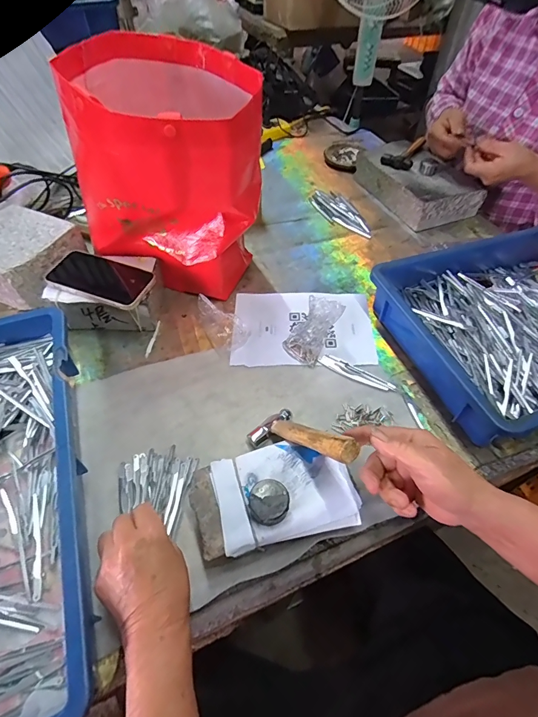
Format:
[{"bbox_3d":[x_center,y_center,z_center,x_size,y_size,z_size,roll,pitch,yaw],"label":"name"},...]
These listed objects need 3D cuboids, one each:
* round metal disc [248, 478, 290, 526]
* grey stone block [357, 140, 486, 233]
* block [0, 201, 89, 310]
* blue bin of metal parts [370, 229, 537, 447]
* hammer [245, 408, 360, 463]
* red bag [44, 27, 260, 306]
[{"bbox_3d":[0.001,0.139,0.363,0.037,0.018,0.039,1,52,-1],"label":"round metal disc"},{"bbox_3d":[0.317,-0.378,0.806,0.161,0.070,0.239,-17,55,-14],"label":"grey stone block"},{"bbox_3d":[-0.441,-0.181,0.617,0.233,0.073,0.142,19,54,13],"label":"block"},{"bbox_3d":[0.393,-0.068,0.549,0.425,0.090,0.302,-15,54,-13],"label":"blue bin of metal parts"},{"bbox_3d":[0.036,0.081,0.394,0.055,0.153,0.016,-34,105,-25],"label":"hammer"},{"bbox_3d":[-0.132,-0.262,0.551,0.236,0.280,0.235,5,52,2],"label":"red bag"}]

